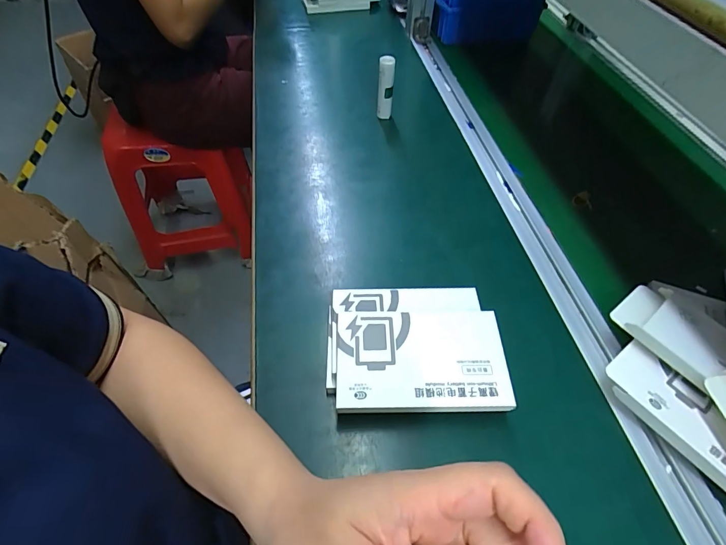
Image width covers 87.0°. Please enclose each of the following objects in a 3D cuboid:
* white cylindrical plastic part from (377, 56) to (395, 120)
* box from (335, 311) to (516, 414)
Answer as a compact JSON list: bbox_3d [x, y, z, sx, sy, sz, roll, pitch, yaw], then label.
[{"bbox_3d":[0.032,-0.263,0.555,0.022,0.088,0.019,6,53,2],"label":"white cylindrical plastic part"},{"bbox_3d":[0.047,0.069,0.310,0.134,0.009,0.084,0,53,-2],"label":"box"}]

